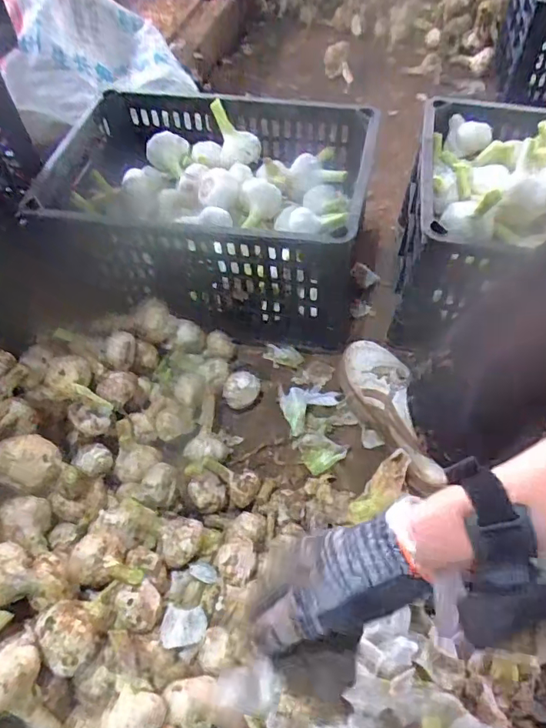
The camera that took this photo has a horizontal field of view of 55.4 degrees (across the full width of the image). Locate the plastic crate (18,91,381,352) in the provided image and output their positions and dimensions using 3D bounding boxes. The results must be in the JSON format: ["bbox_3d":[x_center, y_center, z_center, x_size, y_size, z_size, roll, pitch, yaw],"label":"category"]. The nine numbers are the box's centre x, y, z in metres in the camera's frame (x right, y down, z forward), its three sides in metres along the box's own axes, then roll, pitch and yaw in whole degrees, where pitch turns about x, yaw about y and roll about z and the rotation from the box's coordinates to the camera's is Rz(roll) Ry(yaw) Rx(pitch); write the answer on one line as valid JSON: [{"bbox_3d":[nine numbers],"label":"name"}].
[{"bbox_3d":[-0.086,-0.221,0.786,0.433,0.218,0.273,11,56,10],"label":"plastic crate"}]

